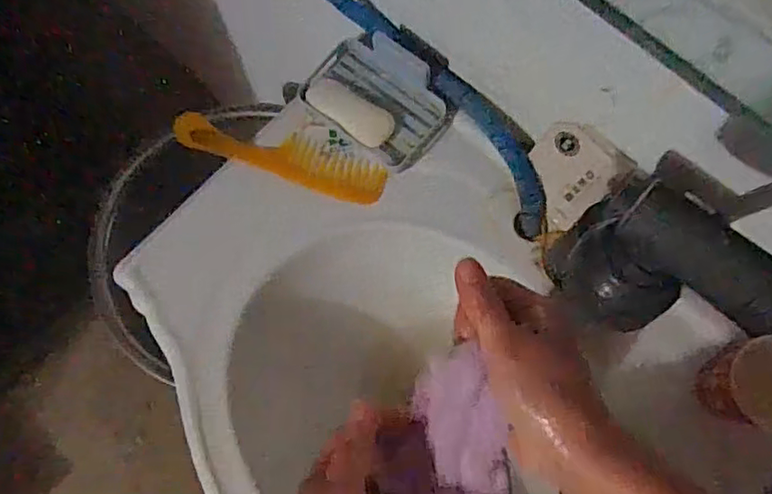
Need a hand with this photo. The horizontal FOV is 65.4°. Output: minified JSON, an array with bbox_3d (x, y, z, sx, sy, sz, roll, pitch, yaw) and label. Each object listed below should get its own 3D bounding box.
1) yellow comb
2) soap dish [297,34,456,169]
[{"bbox_3d":[-0.100,-0.088,0.571,0.205,0.011,0.043,19,72,4],"label":"yellow comb"},{"bbox_3d":[-0.004,-0.140,0.574,0.132,0.027,0.099,37,92,12],"label":"soap dish"}]

